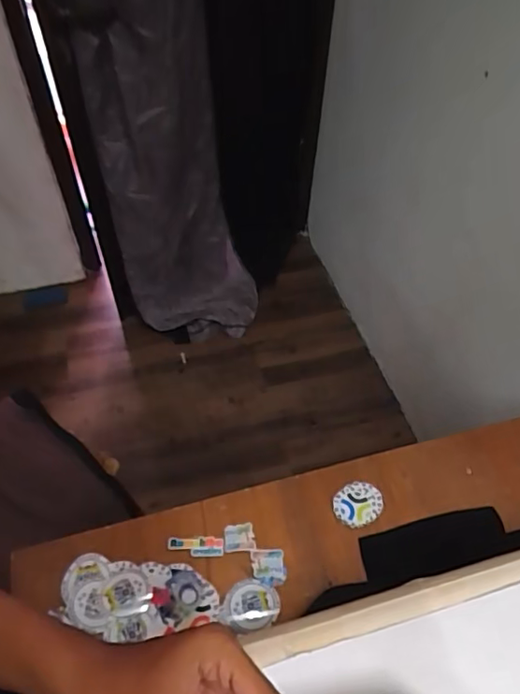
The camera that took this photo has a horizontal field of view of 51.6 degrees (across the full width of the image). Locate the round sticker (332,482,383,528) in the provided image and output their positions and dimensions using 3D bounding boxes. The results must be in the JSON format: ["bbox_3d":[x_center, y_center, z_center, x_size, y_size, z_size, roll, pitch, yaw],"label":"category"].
[{"bbox_3d":[0.133,0.214,0.731,0.069,0.004,0.055,-23,64,-19],"label":"round sticker"}]

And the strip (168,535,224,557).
[{"bbox_3d":[-0.082,0.255,0.689,0.068,0.007,0.025,-2,52,-4],"label":"strip"}]

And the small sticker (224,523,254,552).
[{"bbox_3d":[-0.027,0.247,0.698,0.039,0.005,0.032,-3,52,-4],"label":"small sticker"}]

